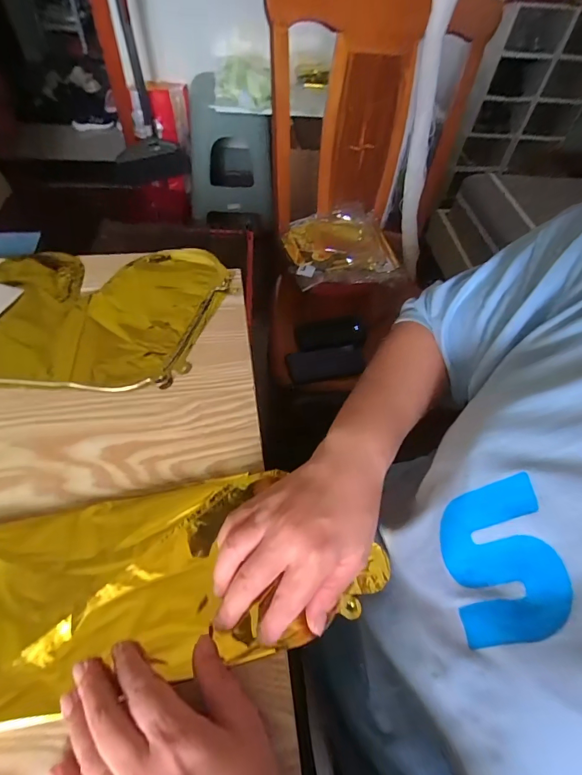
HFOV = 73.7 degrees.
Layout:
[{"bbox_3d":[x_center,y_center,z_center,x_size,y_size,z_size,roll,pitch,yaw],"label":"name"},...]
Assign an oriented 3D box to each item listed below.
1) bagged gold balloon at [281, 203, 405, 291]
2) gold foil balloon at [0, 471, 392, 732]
[{"bbox_3d":[0.123,-0.346,0.950,0.282,0.049,0.255,-12,58,-13],"label":"bagged gold balloon"},{"bbox_3d":[-0.152,0.150,0.286,0.437,0.015,0.133,-10,57,-10],"label":"gold foil balloon"}]

